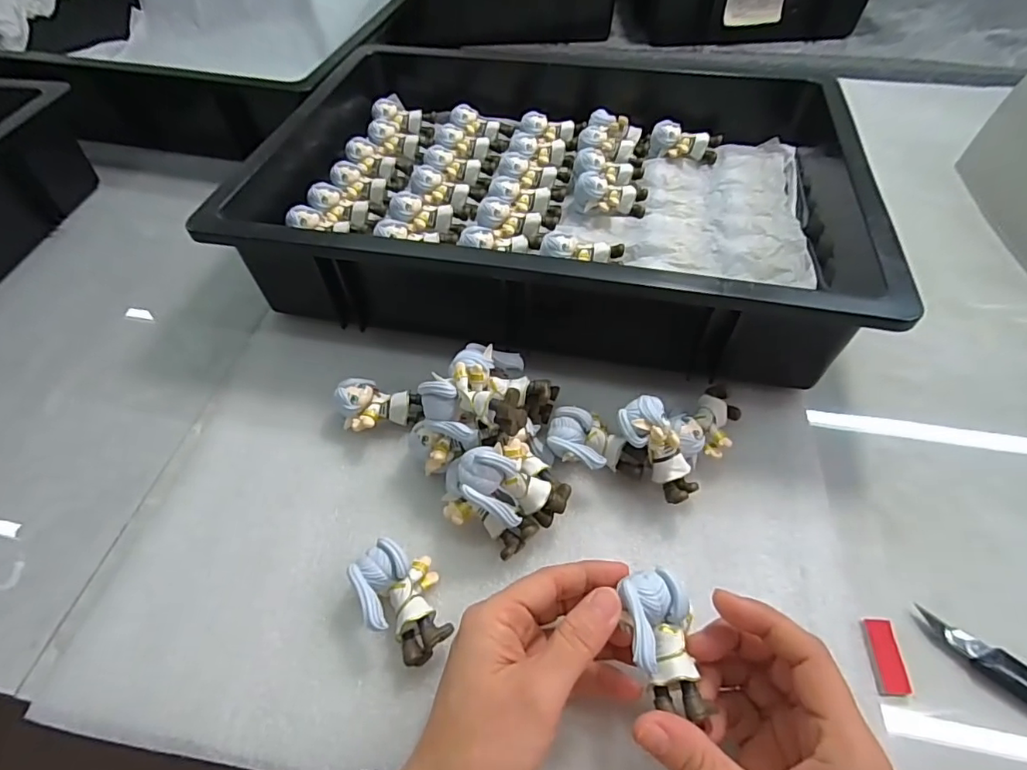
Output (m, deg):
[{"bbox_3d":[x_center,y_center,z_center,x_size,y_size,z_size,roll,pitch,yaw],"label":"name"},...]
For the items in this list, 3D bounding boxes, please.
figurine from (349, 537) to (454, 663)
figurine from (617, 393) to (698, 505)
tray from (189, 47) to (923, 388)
[{"bbox_3d":[-0.057,0.114,0.277,0.039,0.026,0.060,-26,57,-18],"label":"figurine"},{"bbox_3d":[0.087,0.037,0.303,0.026,0.024,0.061,-28,90,-19],"label":"figurine"},{"bbox_3d":[0.031,-0.184,0.462,0.472,0.085,0.381,6,53,6],"label":"tray"}]

